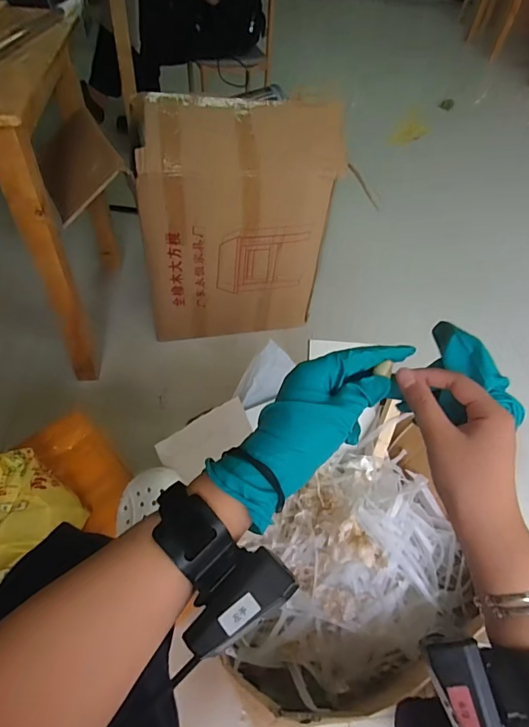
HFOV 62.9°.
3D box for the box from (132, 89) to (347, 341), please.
[{"bbox_3d":[-0.076,-0.350,1.196,0.465,0.609,0.245,-2,52,-6],"label":"box"}]

